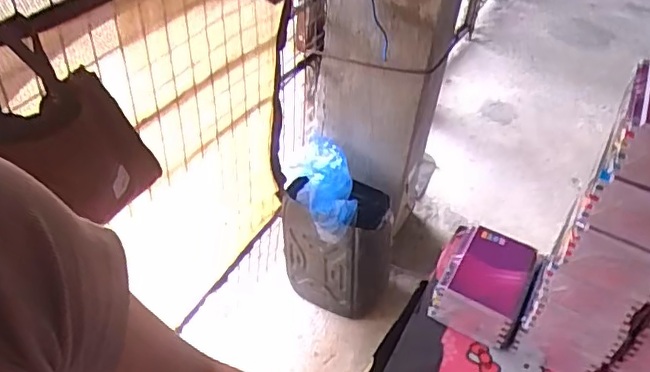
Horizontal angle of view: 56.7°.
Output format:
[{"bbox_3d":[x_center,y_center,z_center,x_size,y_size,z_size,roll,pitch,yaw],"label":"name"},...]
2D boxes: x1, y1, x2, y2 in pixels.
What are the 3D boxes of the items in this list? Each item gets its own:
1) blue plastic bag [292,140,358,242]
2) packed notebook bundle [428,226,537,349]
[{"bbox_3d":[0.000,0.002,1.622,0.155,0.086,0.298,-3,63,-11],"label":"blue plastic bag"},{"bbox_3d":[0.192,0.117,0.748,0.106,0.064,0.136,23,42,18],"label":"packed notebook bundle"}]

